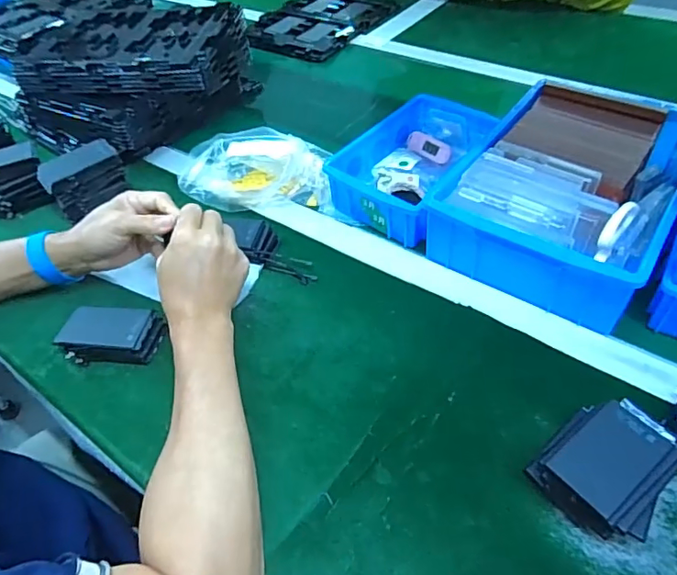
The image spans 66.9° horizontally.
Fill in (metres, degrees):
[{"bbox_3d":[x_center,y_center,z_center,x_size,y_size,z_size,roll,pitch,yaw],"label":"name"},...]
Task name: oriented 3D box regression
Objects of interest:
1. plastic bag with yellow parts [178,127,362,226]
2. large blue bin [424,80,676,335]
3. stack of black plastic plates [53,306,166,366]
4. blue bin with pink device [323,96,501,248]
[{"bbox_3d":[-0.085,-0.140,0.622,0.213,0.061,0.086,5,48,8],"label":"plastic bag with yellow parts"},{"bbox_3d":[0.244,-0.100,0.542,0.193,0.087,0.275,28,55,26],"label":"large blue bin"},{"bbox_3d":[-0.215,0.047,0.488,0.095,0.027,0.050,4,48,7],"label":"stack of black plastic plates"},{"bbox_3d":[0.095,-0.146,0.613,0.148,0.068,0.200,31,56,28],"label":"blue bin with pink device"}]

